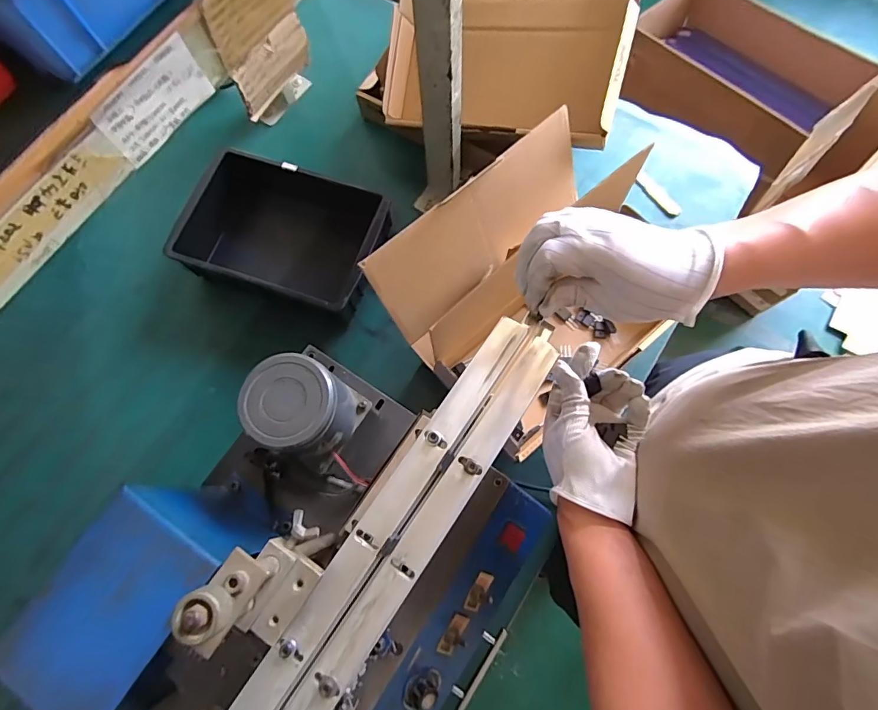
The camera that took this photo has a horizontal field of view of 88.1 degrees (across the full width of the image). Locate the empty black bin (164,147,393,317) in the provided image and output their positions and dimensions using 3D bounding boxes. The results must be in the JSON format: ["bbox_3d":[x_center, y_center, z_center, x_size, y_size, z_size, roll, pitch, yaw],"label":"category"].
[{"bbox_3d":[-0.242,-0.189,0.712,0.284,0.092,0.209,19,75,7],"label":"empty black bin"}]

